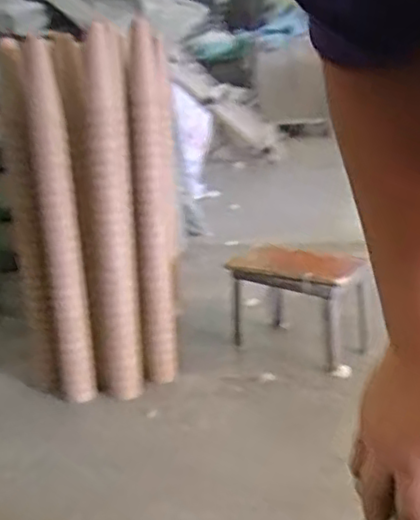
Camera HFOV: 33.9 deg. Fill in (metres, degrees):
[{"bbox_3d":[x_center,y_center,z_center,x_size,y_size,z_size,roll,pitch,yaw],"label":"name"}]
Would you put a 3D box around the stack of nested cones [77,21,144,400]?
[{"bbox_3d":[-0.218,-0.072,1.524,0.114,0.797,0.141,-6,18,-5],"label":"stack of nested cones"}]

